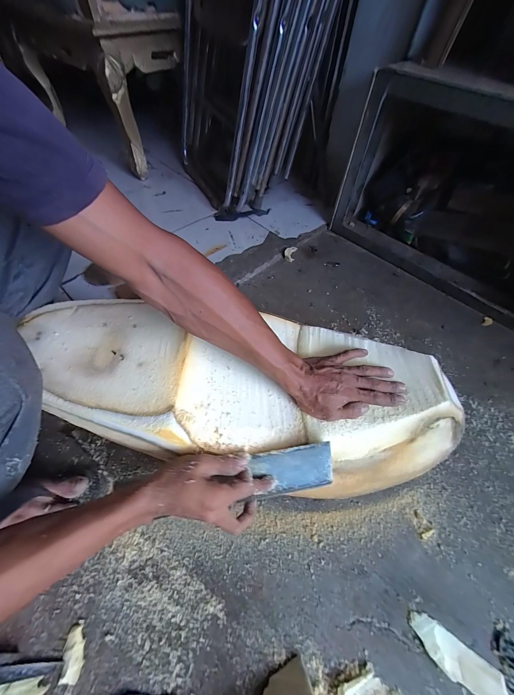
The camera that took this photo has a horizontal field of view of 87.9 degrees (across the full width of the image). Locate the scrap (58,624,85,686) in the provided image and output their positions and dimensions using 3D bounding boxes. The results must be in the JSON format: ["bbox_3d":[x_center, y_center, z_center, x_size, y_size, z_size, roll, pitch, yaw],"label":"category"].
[{"bbox_3d":[-0.241,0.402,0.350,0.024,0.004,0.052,-7,57,-9],"label":"scrap"}]

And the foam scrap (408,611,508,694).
[{"bbox_3d":[0.275,0.427,0.363,0.132,0.009,0.042,32,60,16],"label":"foam scrap"}]

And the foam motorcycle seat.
[{"bbox_3d":[-0.012,0.058,0.429,0.682,0.120,0.263,13,56,-3],"label":"foam motorcycle seat"}]

